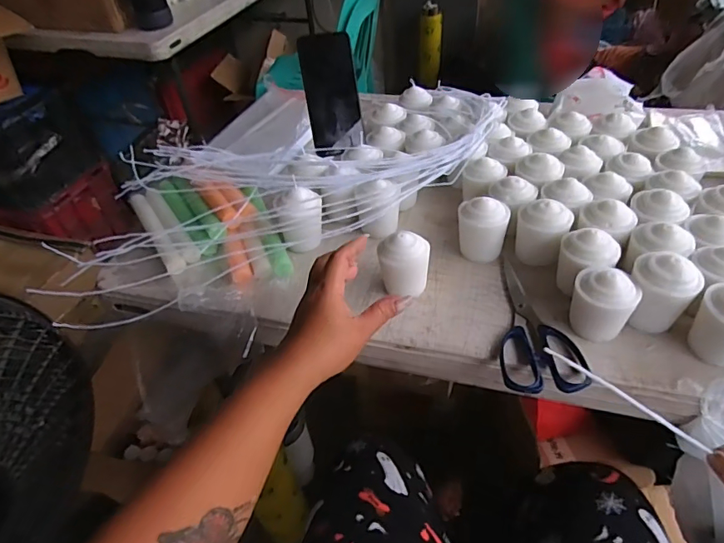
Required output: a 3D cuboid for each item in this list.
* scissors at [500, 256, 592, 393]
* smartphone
[{"bbox_3d":[0.177,0.048,0.492,0.077,0.010,0.173,-1,45,6],"label":"scissors"},{"bbox_3d":[-0.041,-0.253,0.677,0.076,0.161,0.011,-12,18,-10],"label":"smartphone"}]

